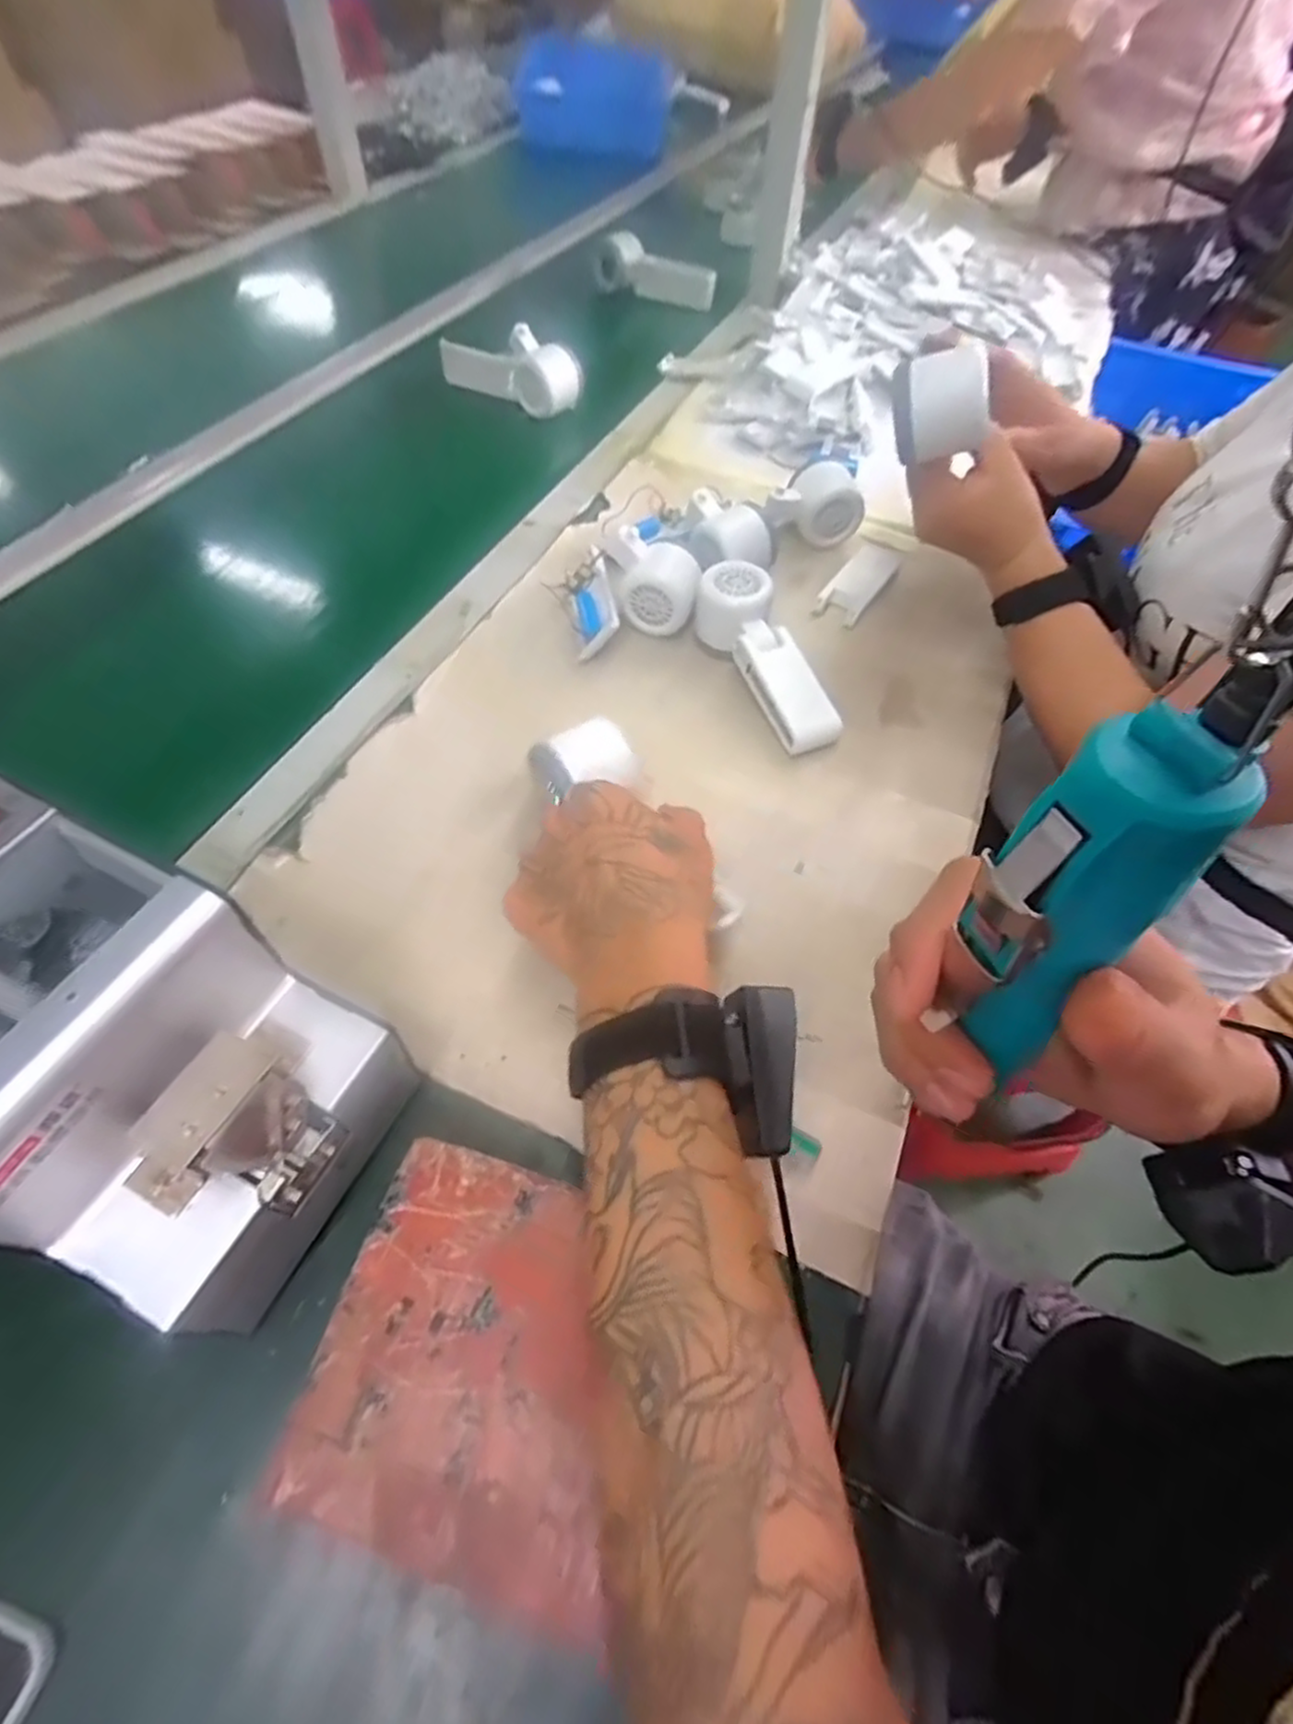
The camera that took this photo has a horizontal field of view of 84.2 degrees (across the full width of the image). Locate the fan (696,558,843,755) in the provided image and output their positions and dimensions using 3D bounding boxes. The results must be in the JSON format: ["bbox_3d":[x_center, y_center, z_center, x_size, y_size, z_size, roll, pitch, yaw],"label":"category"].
[{"bbox_3d":[0.087,-0.150,0.530,0.054,0.054,0.161,-17,59,-14],"label":"fan"}]

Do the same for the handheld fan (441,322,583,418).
[{"bbox_3d":[-0.144,-0.522,0.756,0.173,0.066,0.038,34,61,18],"label":"handheld fan"}]

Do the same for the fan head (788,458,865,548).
[{"bbox_3d":[0.159,-0.315,0.633,0.060,0.049,0.051,-8,57,-9],"label":"fan head"}]

